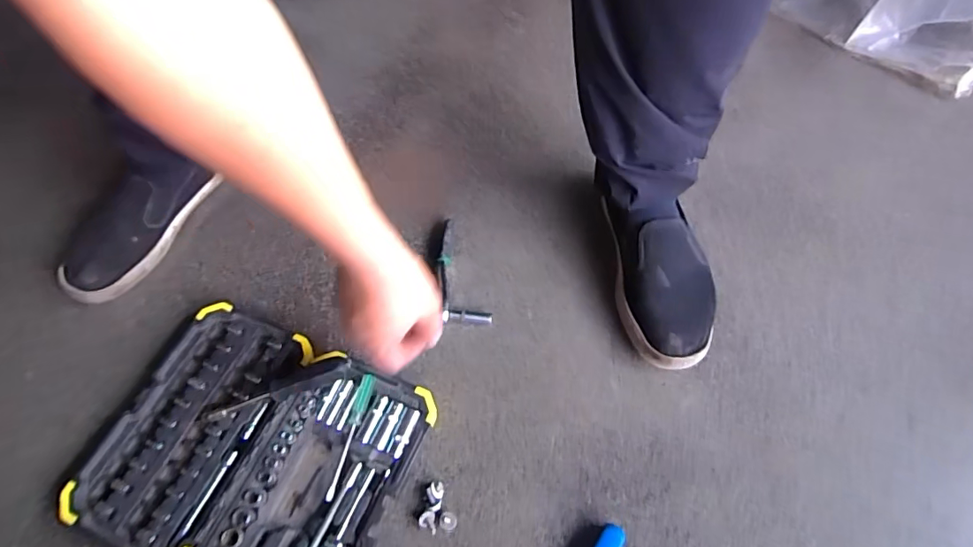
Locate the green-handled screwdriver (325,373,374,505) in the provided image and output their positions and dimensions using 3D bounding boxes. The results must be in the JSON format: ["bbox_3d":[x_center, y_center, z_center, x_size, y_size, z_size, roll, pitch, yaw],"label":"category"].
[{"bbox_3d":[-0.146,0.175,0.544,0.016,0.016,0.129,11,64,6],"label":"green-handled screwdriver"}]

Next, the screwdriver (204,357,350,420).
[{"bbox_3d":[-0.229,0.129,0.559,0.168,0.026,0.021,-21,61,4],"label":"screwdriver"}]

